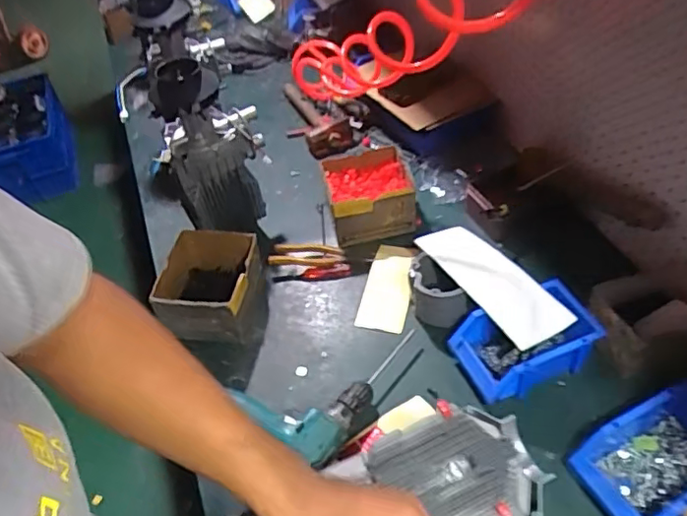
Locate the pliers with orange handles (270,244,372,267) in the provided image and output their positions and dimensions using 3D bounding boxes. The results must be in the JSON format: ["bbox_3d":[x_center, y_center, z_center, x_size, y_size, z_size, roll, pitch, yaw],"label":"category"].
[{"bbox_3d":[-0.039,-0.001,1.019,0.171,0.023,0.047,3,47,9],"label":"pliers with orange handles"}]

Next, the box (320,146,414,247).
[{"bbox_3d":[0.043,-0.122,1.084,0.147,0.092,0.166,-11,46,-4],"label":"box"}]

